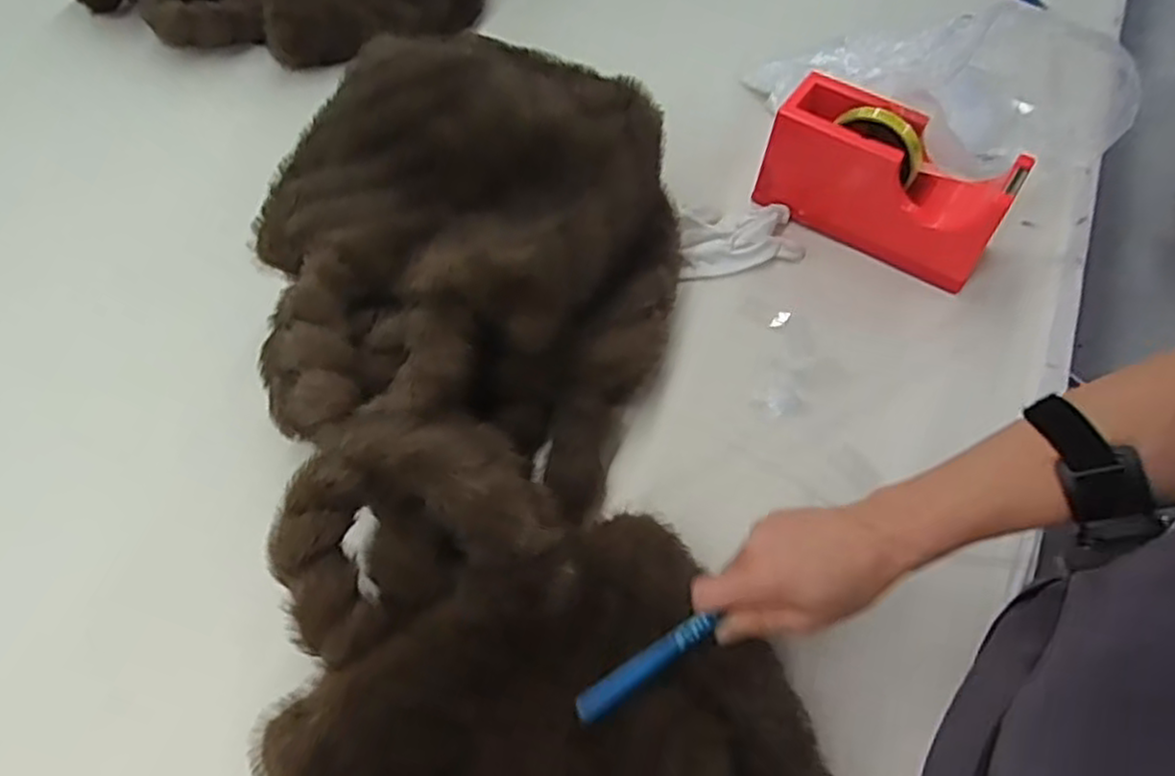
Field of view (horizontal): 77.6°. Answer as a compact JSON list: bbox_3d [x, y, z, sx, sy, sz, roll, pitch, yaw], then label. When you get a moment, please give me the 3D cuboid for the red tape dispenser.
[{"bbox_3d":[0.258,-0.181,0.640,0.197,0.117,0.074,28,63,16],"label":"red tape dispenser"}]

